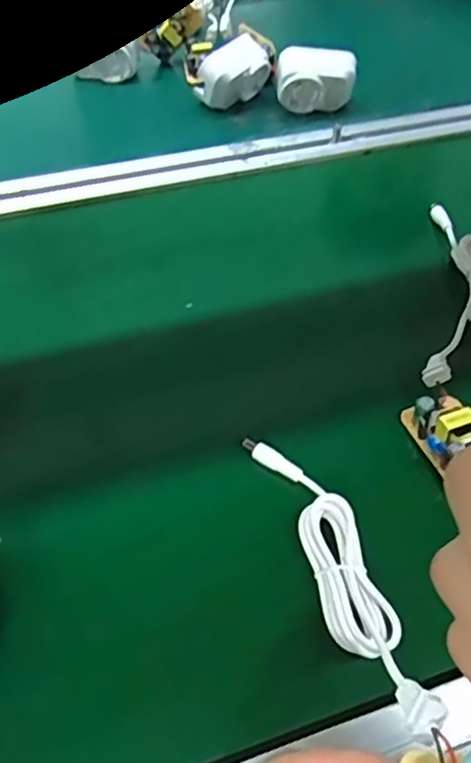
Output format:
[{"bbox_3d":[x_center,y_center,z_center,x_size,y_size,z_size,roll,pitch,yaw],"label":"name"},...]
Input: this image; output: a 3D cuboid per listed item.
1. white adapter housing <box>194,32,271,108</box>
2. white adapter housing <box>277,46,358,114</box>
[{"bbox_3d":[0.001,-0.285,0.609,0.041,0.044,0.076,30,56,22],"label":"white adapter housing"},{"bbox_3d":[0.073,-0.274,0.595,0.069,0.049,0.030,2,51,1],"label":"white adapter housing"}]

